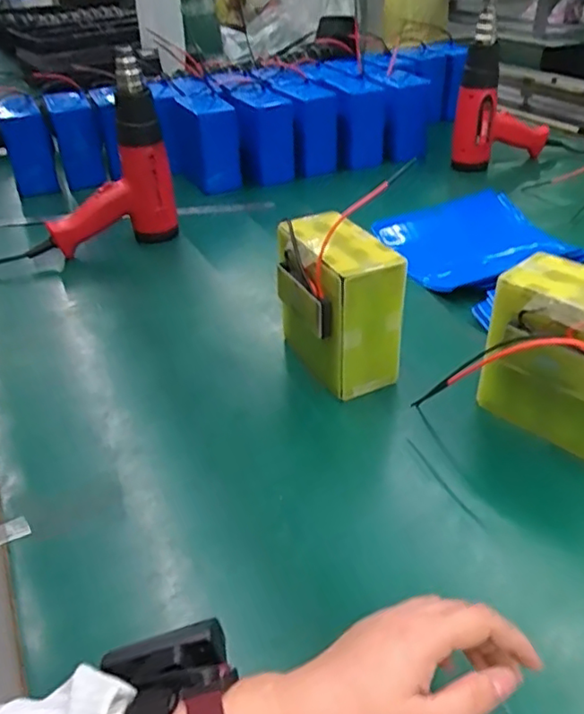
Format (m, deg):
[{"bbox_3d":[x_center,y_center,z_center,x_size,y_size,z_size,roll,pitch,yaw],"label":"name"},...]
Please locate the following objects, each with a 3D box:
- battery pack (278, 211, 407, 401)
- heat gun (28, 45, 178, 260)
[{"bbox_3d":[0.046,-0.055,0.642,0.090,0.159,0.125,-17,38,-19],"label":"battery pack"},{"bbox_3d":[-0.277,-0.262,0.864,0.198,0.256,0.098,-9,36,-7],"label":"heat gun"}]

